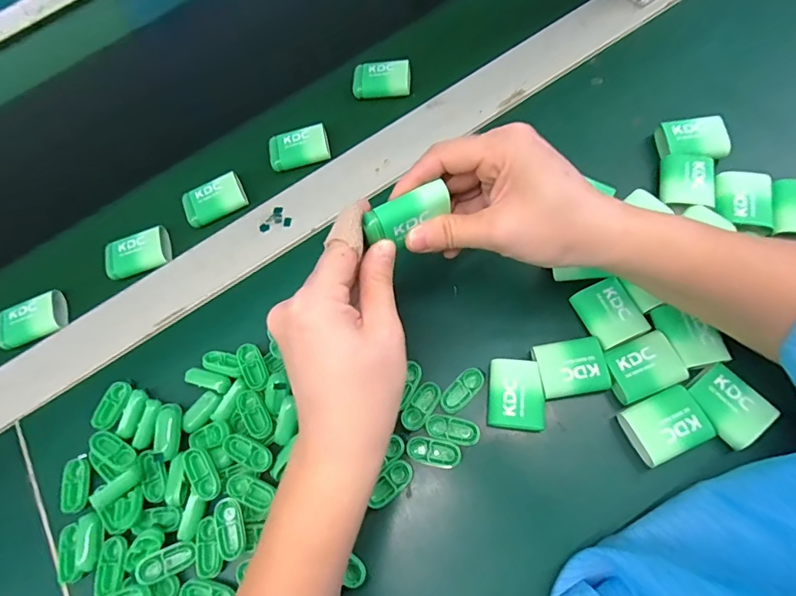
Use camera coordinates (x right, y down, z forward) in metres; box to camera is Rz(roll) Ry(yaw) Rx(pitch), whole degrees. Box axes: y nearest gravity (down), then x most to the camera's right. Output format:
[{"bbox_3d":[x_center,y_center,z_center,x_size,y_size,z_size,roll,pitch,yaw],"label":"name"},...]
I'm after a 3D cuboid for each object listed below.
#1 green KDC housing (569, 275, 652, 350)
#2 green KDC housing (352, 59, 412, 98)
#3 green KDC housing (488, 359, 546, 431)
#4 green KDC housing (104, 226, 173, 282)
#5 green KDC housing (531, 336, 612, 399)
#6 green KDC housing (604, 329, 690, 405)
[{"bbox_3d":[0.140,0.008,0.303,0.035,0.010,0.042,-23,63,-11],"label":"green KDC housing"},{"bbox_3d":[-0.015,-0.197,0.416,0.051,0.011,0.036,-3,74,9],"label":"green KDC housing"},{"bbox_3d":[0.076,0.061,0.293,0.034,0.012,0.042,6,61,4],"label":"green KDC housing"},{"bbox_3d":[-0.216,-0.037,0.382,0.052,0.014,0.033,-19,62,-9],"label":"green KDC housing"},{"bbox_3d":[0.110,0.044,0.295,0.042,0.009,0.034,-7,61,-3],"label":"green KDC housing"},{"bbox_3d":[0.153,0.042,0.288,0.044,0.009,0.034,-18,62,-9],"label":"green KDC housing"}]

